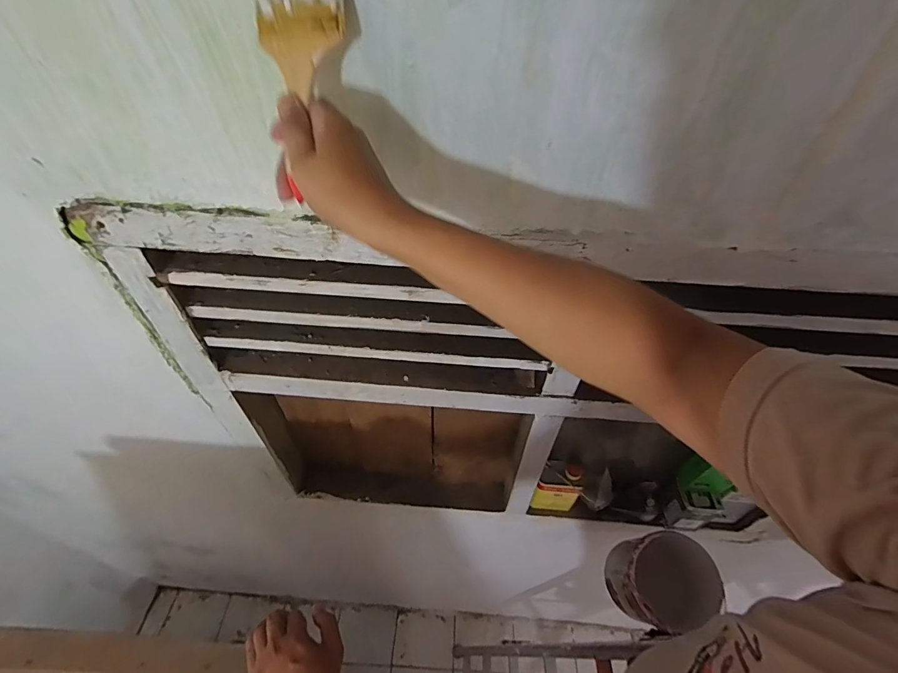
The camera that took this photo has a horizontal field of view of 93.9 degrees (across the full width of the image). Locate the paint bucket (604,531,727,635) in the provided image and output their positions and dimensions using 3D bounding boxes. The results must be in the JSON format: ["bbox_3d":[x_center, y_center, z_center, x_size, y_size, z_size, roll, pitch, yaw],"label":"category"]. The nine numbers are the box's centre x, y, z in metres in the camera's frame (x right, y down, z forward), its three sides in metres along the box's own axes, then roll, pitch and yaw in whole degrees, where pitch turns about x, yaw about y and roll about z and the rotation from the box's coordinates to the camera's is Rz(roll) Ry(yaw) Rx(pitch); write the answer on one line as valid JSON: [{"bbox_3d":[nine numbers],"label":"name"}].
[{"bbox_3d":[0.442,0.519,0.895,0.173,0.196,0.171,1,48,-1],"label":"paint bucket"}]

